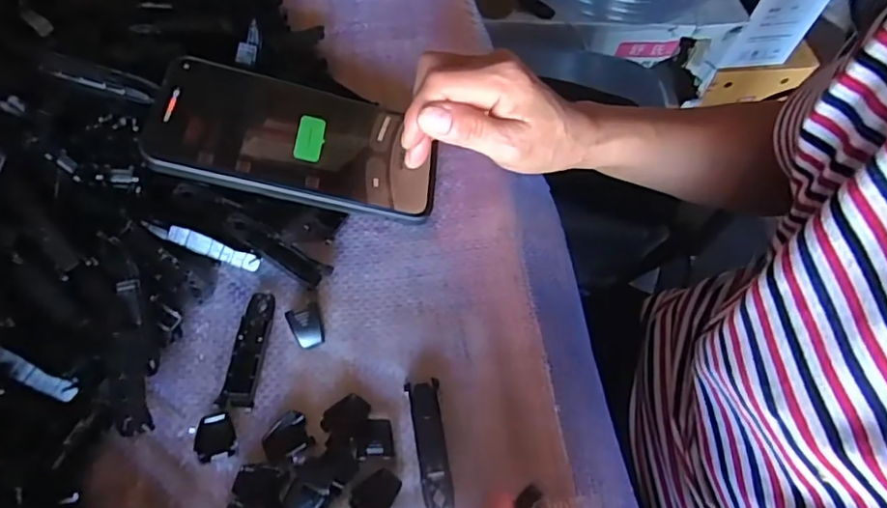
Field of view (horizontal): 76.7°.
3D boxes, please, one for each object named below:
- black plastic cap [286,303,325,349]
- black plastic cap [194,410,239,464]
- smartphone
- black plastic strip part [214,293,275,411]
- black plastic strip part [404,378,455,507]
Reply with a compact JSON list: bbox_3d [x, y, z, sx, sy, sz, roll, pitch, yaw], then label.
[{"bbox_3d":[-0.075,0.040,0.307,0.016,0.012,0.020,-21,64,-14],"label":"black plastic cap"},{"bbox_3d":[-0.113,0.090,0.278,0.018,0.010,0.022,-20,64,-13],"label":"black plastic cap"},{"bbox_3d":[-0.085,-0.068,0.336,0.162,0.009,0.079,12,63,-14],"label":"smartphone"},{"bbox_3d":[-0.103,0.051,0.300,0.017,0.011,0.063,8,61,2],"label":"black plastic strip part"},{"bbox_3d":[-0.007,0.095,0.279,0.017,0.010,0.064,-6,62,-6],"label":"black plastic strip part"}]

